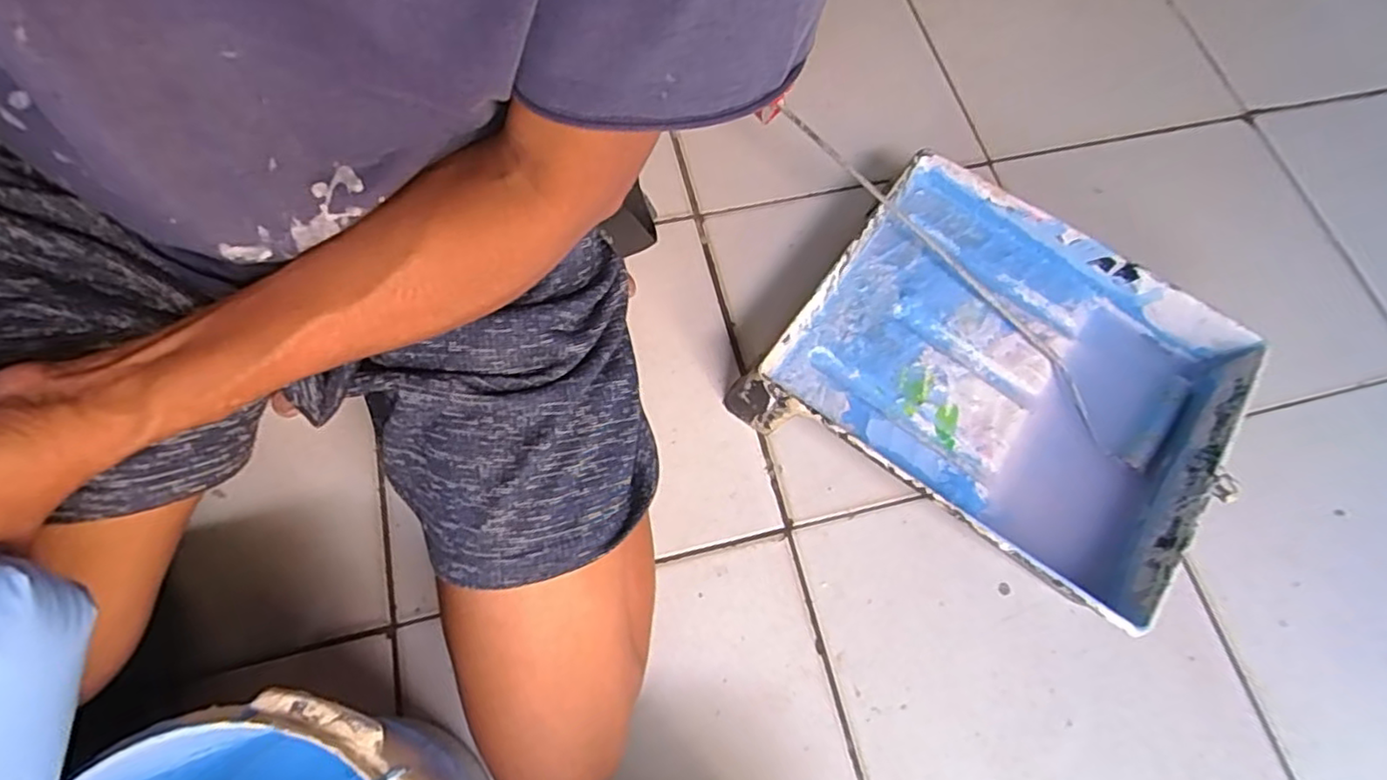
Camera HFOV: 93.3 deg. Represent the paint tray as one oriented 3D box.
[{"bbox_3d":[0.271,-0.011,0.581,0.345,0.084,0.289,34,69,11],"label":"paint tray"}]

